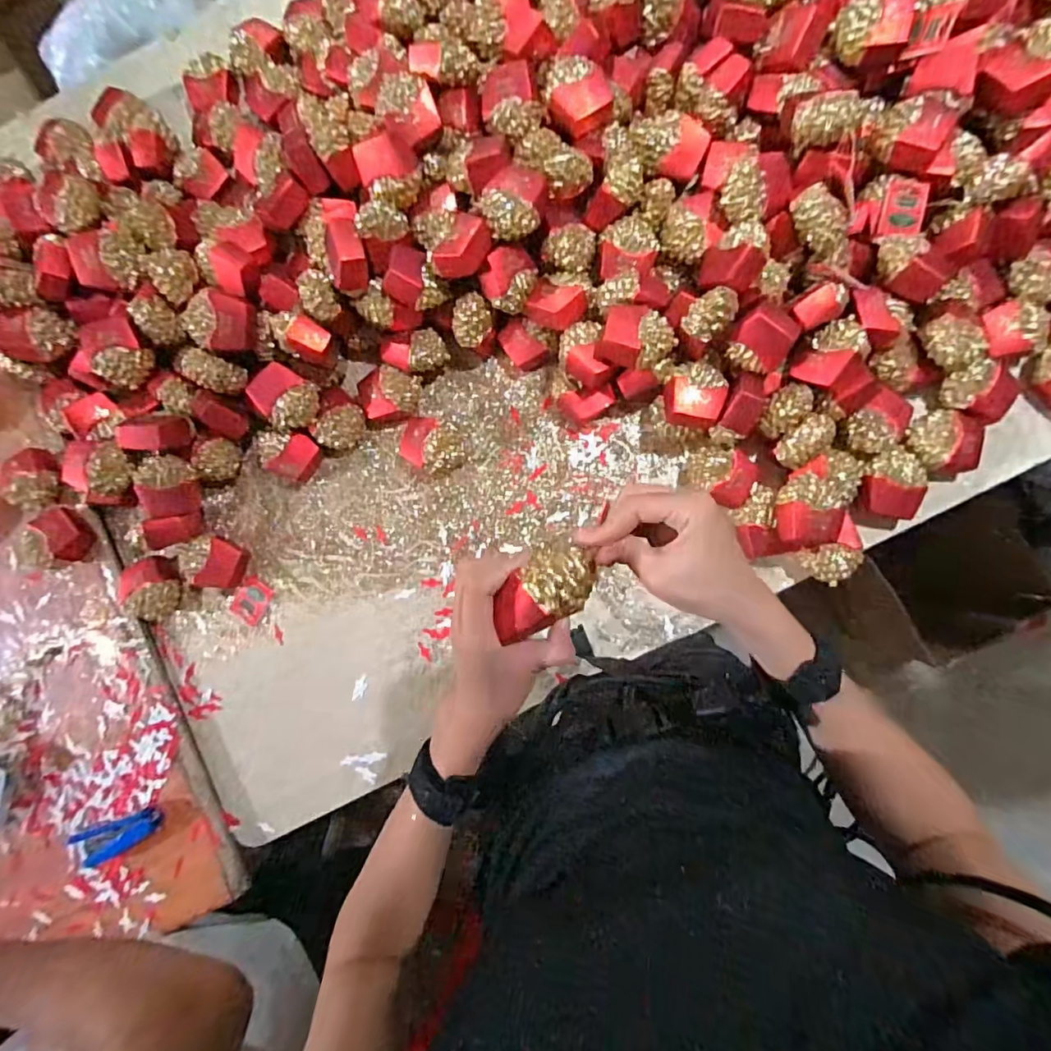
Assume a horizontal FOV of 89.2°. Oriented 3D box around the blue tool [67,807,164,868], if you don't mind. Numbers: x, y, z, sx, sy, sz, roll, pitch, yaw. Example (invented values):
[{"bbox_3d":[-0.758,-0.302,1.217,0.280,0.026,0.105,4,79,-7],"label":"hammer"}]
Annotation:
[{"bbox_3d":[-0.535,0.409,0.700,0.116,0.016,0.045,-23,85,4],"label":"blue tool"}]

